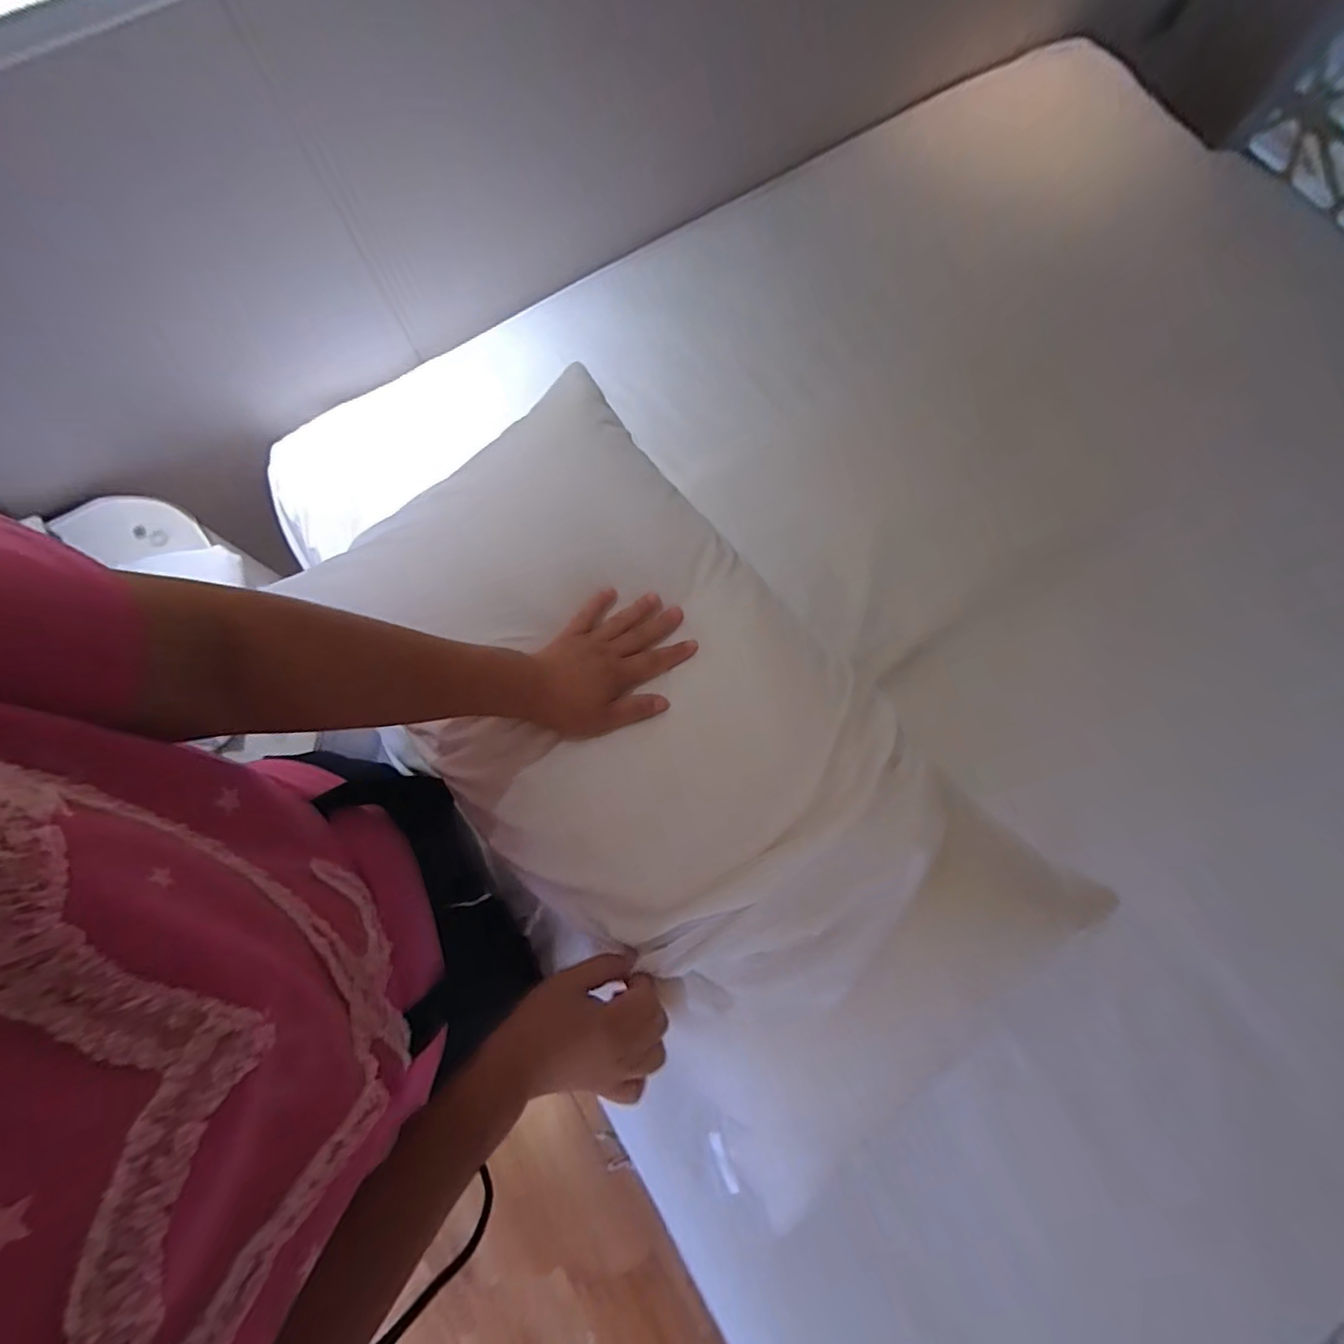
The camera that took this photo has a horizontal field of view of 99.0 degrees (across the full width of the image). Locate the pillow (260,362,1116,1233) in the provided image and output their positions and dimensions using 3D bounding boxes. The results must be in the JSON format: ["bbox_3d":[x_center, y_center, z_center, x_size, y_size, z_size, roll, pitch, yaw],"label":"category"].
[{"bbox_3d":[-0.024,0.047,0.528,0.348,0.095,0.676,-36,72,-9],"label":"pillow"}]

